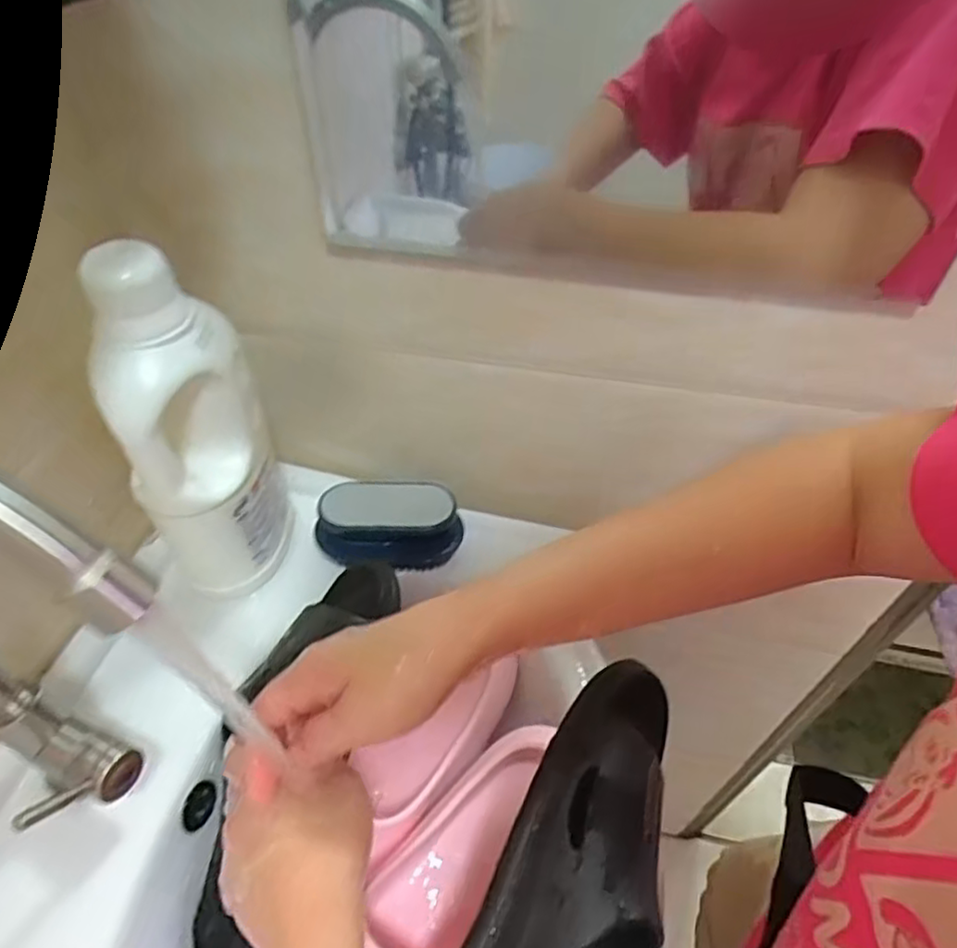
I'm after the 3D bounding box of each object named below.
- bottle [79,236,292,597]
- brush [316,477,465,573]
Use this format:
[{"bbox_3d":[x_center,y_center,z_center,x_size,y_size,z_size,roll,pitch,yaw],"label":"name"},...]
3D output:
[{"bbox_3d":[-0.174,-0.019,0.406,0.082,0.240,0.068,-16,50,-17],"label":"bottle"},{"bbox_3d":[-0.069,0.038,0.496,0.109,0.047,0.051,-4,48,-6],"label":"brush"}]

